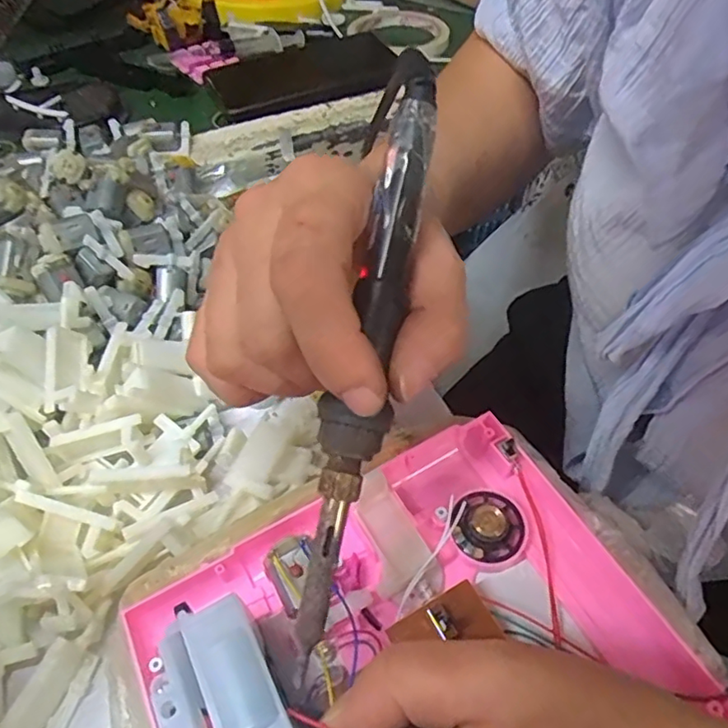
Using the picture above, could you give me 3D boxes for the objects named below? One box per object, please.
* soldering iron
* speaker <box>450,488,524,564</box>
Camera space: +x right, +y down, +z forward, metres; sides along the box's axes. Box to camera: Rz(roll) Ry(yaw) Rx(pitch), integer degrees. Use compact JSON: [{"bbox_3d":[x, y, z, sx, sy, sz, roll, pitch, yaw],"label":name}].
[{"bbox_3d":[0.001,-0.008,0.180,0.019,0.017,0.200,10,82,3],"label":"soldering iron"},{"bbox_3d":[0.048,0.061,0.223,0.028,0.009,0.027,3,50,-3],"label":"speaker"}]

